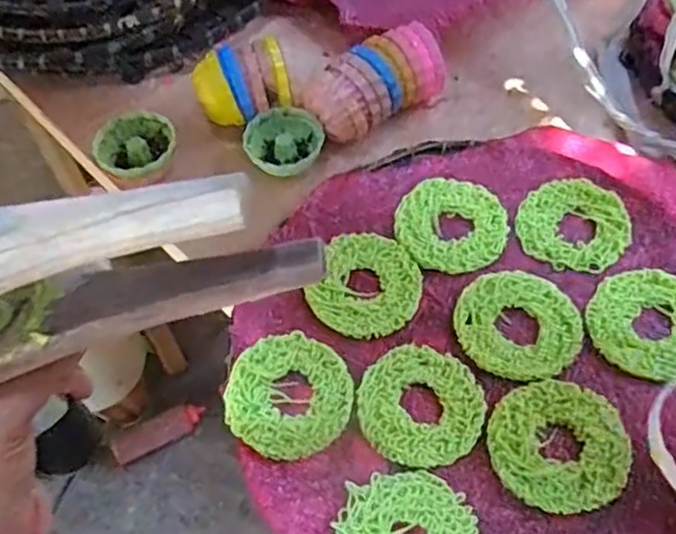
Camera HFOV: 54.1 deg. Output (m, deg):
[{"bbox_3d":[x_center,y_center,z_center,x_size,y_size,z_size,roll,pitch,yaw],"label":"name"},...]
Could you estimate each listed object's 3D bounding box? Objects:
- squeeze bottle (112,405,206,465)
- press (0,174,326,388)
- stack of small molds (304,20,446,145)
[{"bbox_3d":[-0.367,0.343,1.366,0.190,0.057,0.042,-25,59,-14],"label":"squeeze bottle"},{"bbox_3d":[-0.155,0.010,0.255,0.290,0.061,0.052,-10,56,4],"label":"press"},{"bbox_3d":[0.031,-0.144,0.529,0.111,0.056,0.051,-31,60,-17],"label":"stack of small molds"}]

